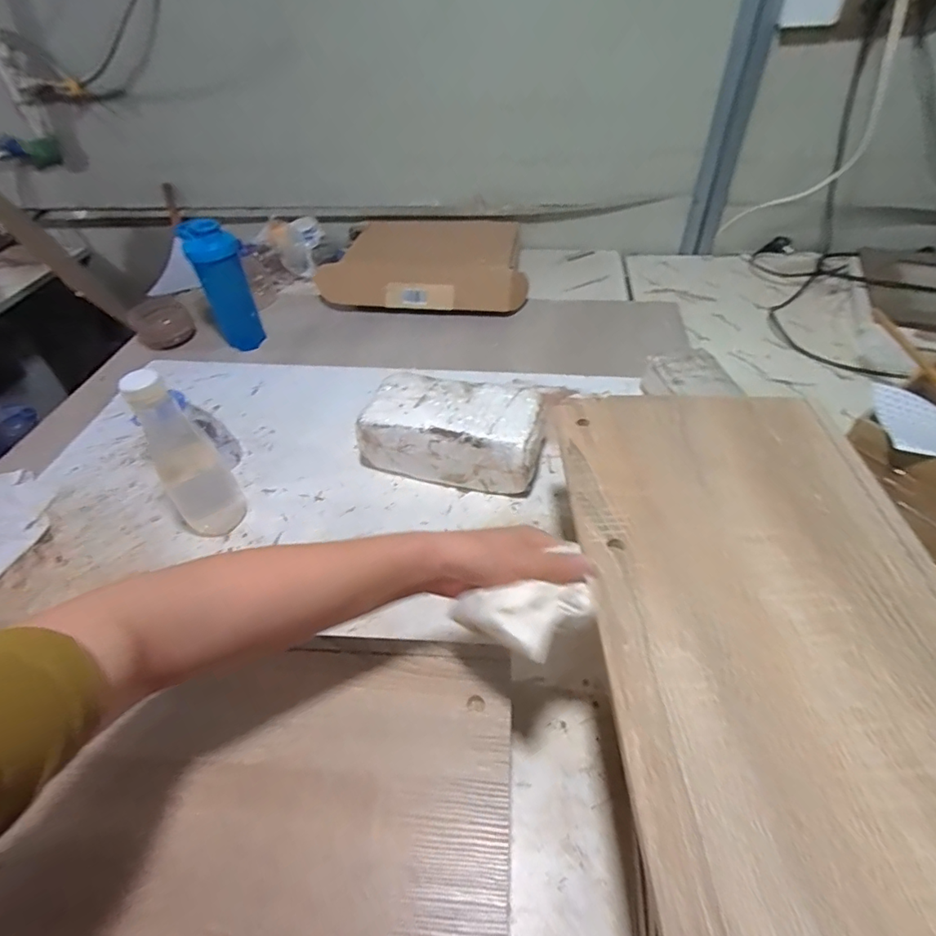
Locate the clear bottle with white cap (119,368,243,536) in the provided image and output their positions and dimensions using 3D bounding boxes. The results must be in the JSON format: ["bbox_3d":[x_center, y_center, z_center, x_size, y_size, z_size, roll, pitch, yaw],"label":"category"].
[{"bbox_3d":[-0.340,-0.011,0.603,0.071,0.234,0.054,-34,53,-26],"label":"clear bottle with white cap"}]

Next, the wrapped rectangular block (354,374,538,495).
[{"bbox_3d":[-0.027,-0.044,0.697,0.247,0.115,0.110,10,47,13],"label":"wrapped rectangular block"}]

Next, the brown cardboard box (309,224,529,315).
[{"bbox_3d":[-0.087,-0.422,1.058,0.434,0.109,0.219,11,48,14],"label":"brown cardboard box"}]

